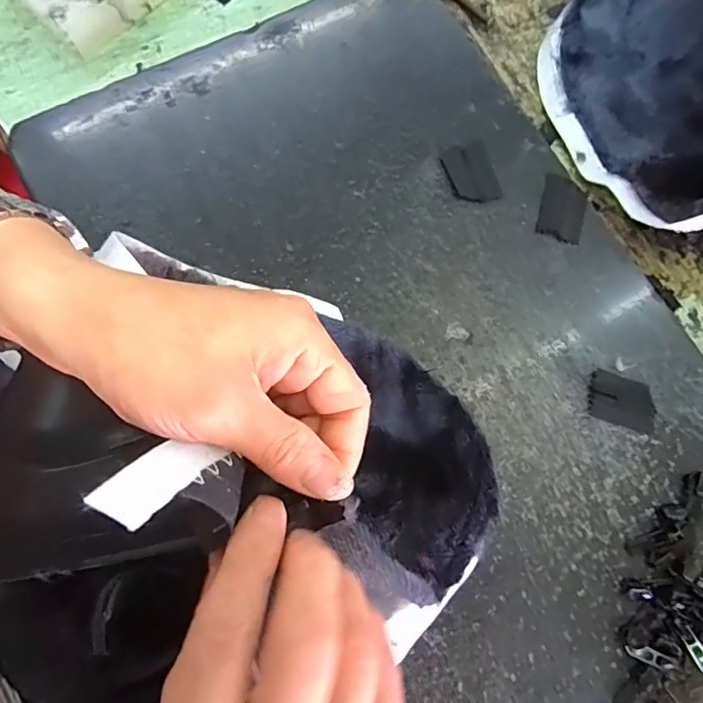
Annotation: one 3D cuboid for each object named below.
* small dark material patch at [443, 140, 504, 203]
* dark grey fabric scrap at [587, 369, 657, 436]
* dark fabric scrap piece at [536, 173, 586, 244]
[{"bbox_3d":[0.078,-0.114,0.320,0.030,0.005,0.040,-19,77,-7],"label":"small dark material patch"},{"bbox_3d":[0.158,0.029,0.288,0.039,0.004,0.028,18,76,2],"label":"dark grey fabric scrap"},{"bbox_3d":[0.134,-0.090,0.317,0.027,0.004,0.043,16,78,3],"label":"dark fabric scrap piece"}]

